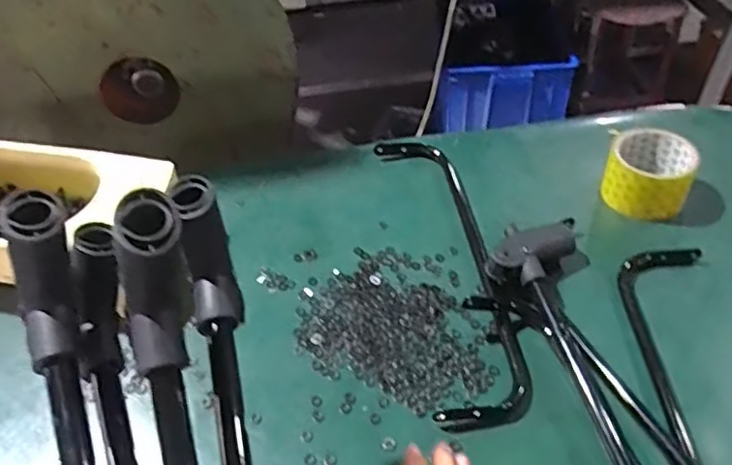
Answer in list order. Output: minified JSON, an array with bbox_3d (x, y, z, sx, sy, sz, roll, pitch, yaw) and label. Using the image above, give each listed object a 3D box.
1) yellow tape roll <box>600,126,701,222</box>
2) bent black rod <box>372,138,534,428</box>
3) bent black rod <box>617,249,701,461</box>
[{"bbox_3d":[0.305,-0.064,0.671,0.085,0.058,0.090,-2,45,2],"label":"yellow tape roll"},{"bbox_3d":[0.080,0.021,0.624,0.087,0.029,0.363,-7,45,-3],"label":"bent black rod"},{"bbox_3d":[0.284,0.152,0.488,0.091,0.014,0.357,-3,45,2],"label":"bent black rod"}]

